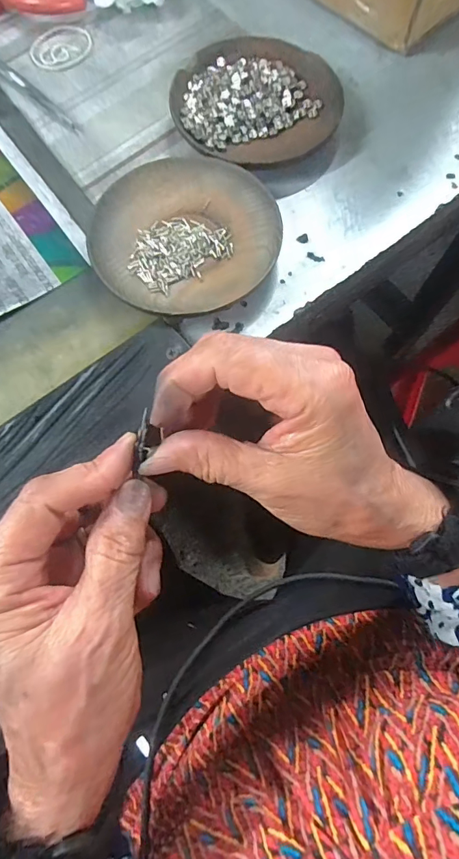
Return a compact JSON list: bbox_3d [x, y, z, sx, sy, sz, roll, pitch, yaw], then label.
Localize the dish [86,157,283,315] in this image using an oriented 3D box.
[{"bbox_3d":[-0.028,-0.123,0.277,0.112,0.015,0.111,0,73,0],"label":"dish"}]

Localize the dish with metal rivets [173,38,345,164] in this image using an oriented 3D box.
[{"bbox_3d":[0.016,-0.232,0.308,0.111,0.021,0.108,0,73,0],"label":"dish with metal rivets"}]

